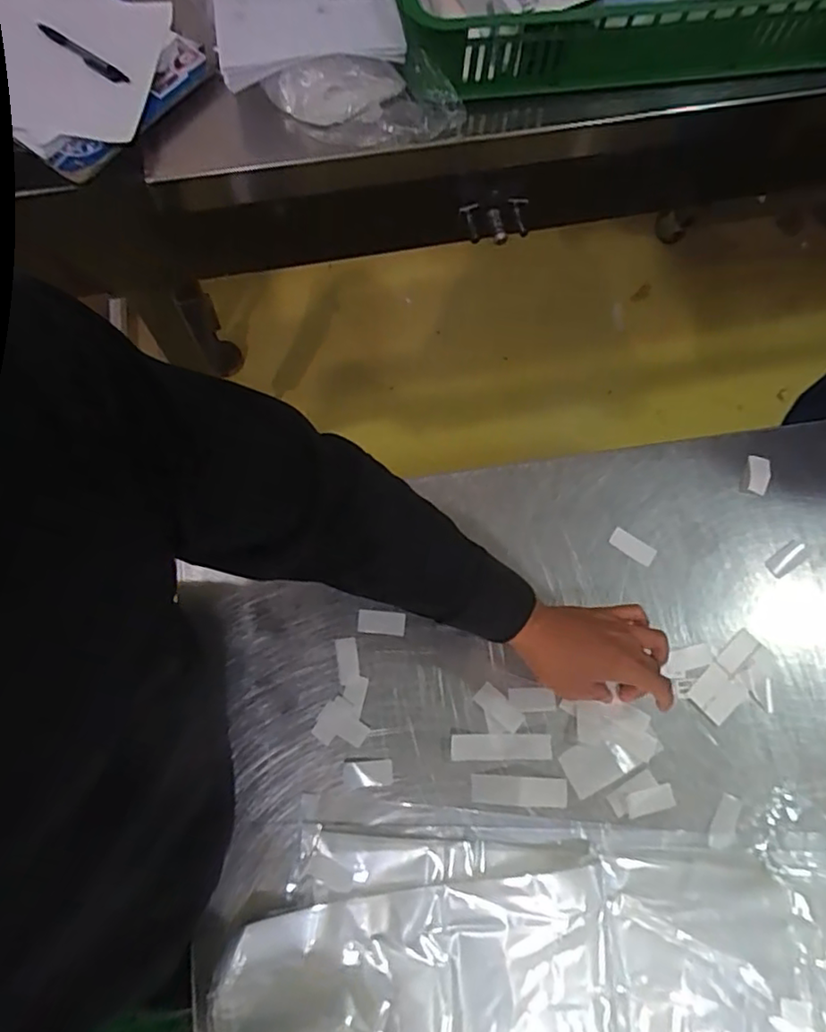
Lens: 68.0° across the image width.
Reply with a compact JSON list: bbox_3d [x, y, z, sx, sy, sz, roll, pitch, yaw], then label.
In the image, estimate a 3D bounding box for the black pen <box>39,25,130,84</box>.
[{"bbox_3d":[-0.365,-0.509,0.677,0.122,0.013,0.016,32,75,9],"label":"black pen"}]

